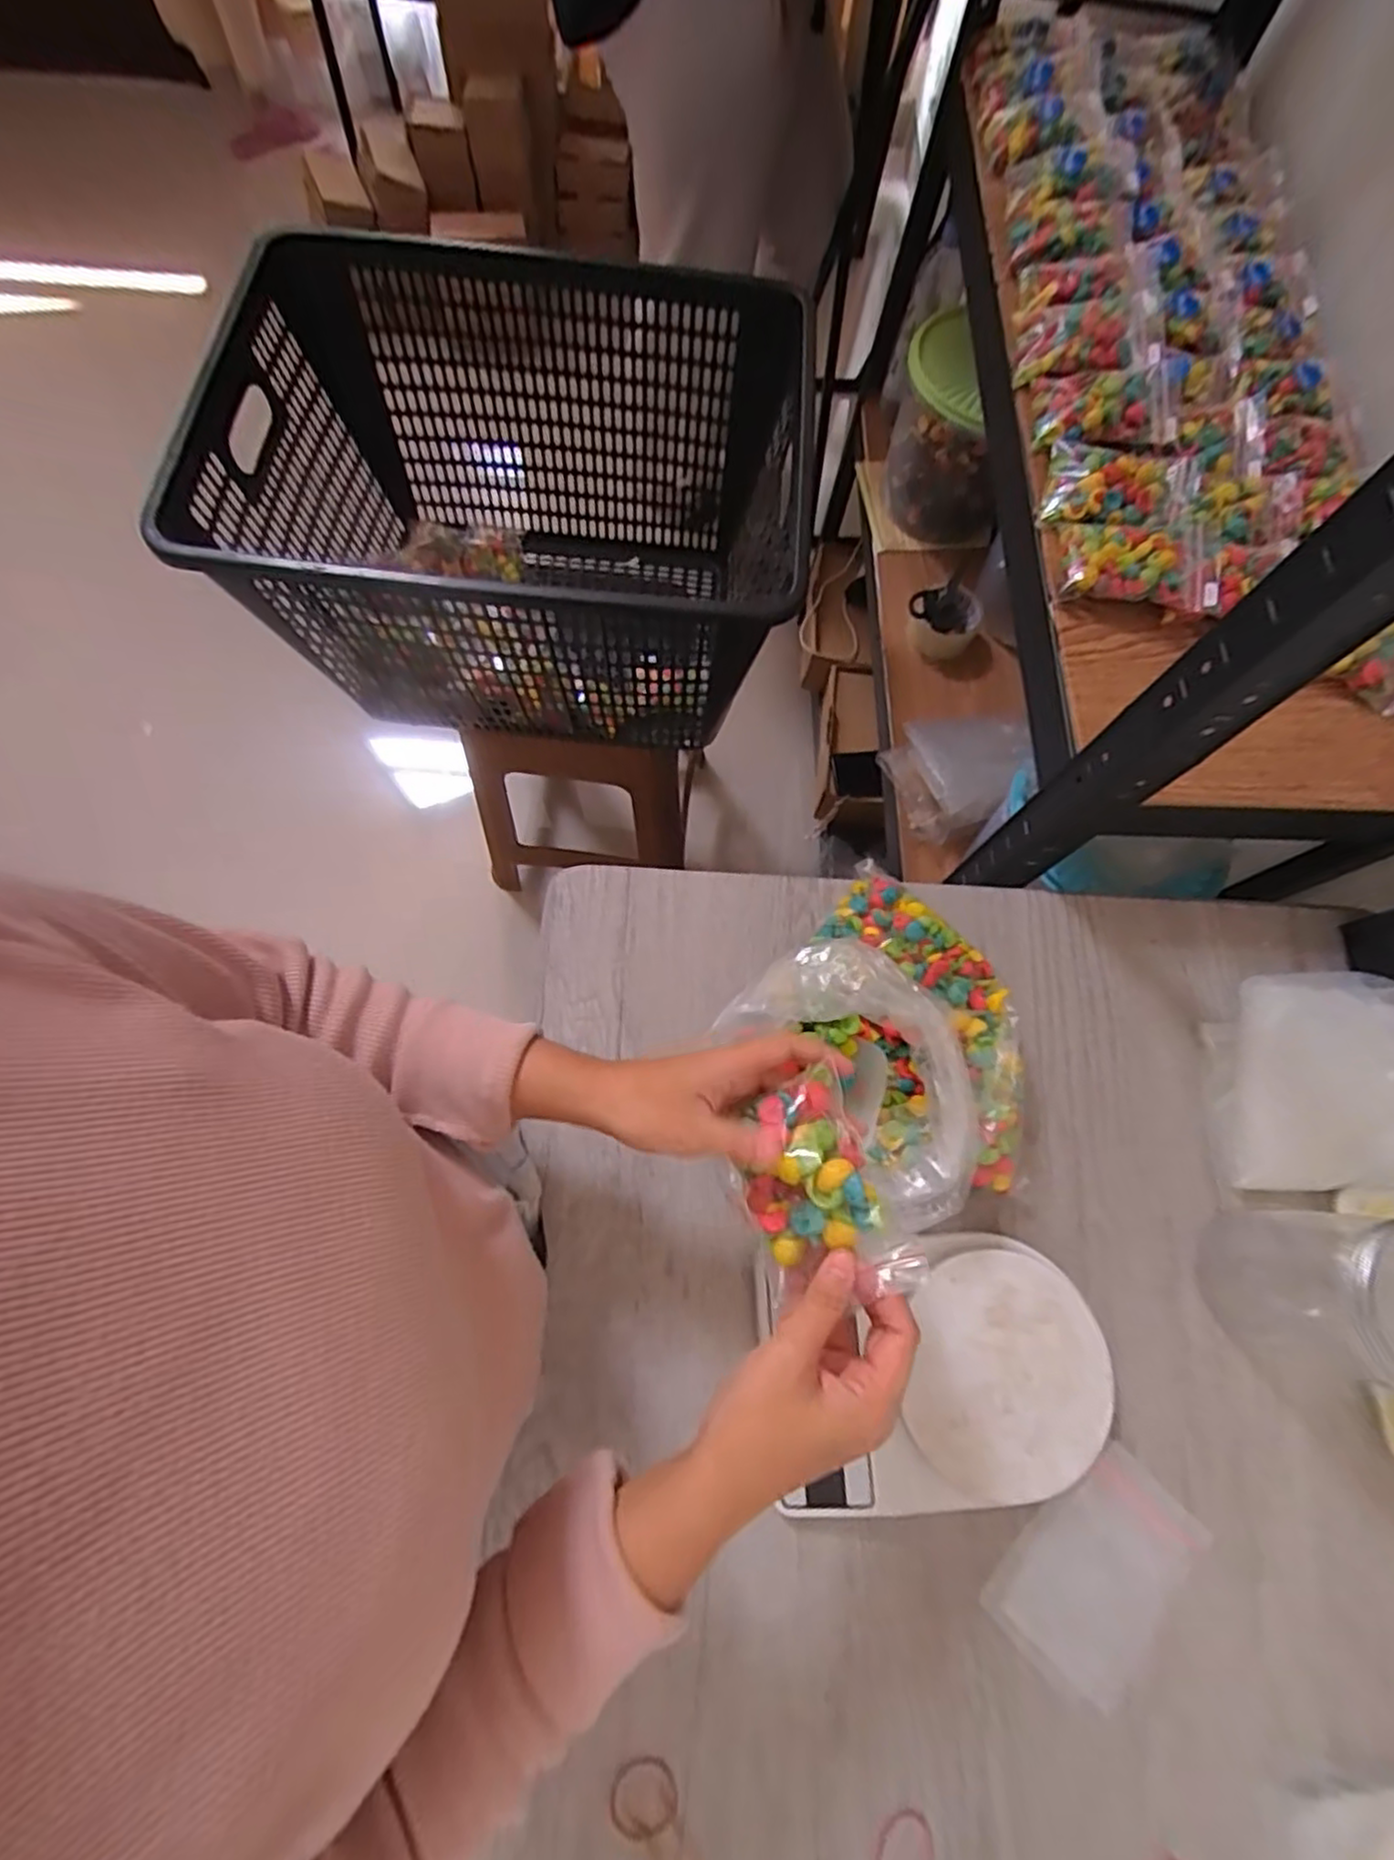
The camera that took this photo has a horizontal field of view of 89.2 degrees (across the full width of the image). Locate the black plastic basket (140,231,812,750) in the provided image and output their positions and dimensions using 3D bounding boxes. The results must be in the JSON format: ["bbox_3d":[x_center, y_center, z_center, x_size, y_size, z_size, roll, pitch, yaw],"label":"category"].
[{"bbox_3d":[-0.191,-0.445,0.813,0.566,0.317,0.452,3,73,-1],"label":"black plastic basket"}]

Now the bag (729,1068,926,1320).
[{"bbox_3d":[0.055,0.123,0.340,0.064,0.040,0.100,-17,73,-8],"label":"bag"}]

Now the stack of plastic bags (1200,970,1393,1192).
[{"bbox_3d":[0.457,0.102,0.498,0.182,0.043,0.146,-2,71,-3],"label":"stack of plastic bags"}]

